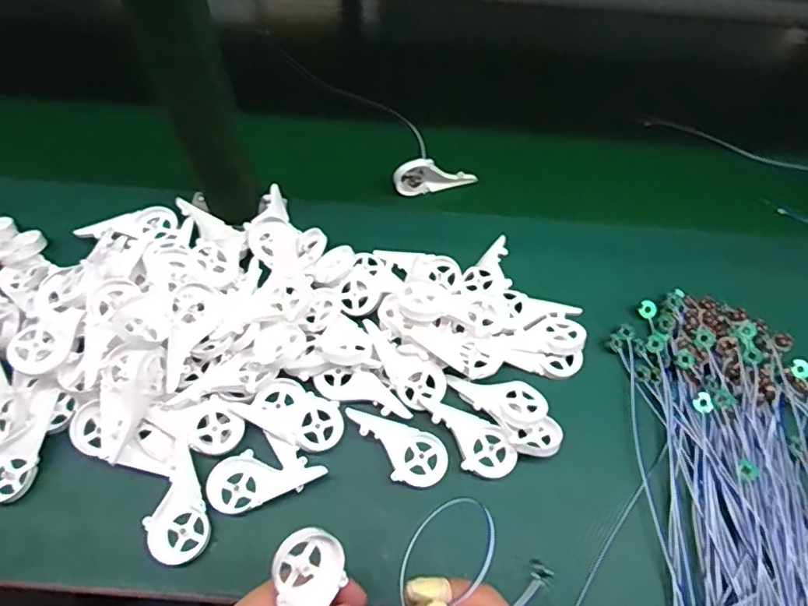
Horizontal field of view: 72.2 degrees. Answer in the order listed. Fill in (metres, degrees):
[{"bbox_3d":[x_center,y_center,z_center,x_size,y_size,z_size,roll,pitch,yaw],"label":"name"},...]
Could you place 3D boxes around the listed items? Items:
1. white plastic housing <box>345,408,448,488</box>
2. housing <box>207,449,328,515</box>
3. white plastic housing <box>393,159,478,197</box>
[{"bbox_3d":[-0.008,0.125,0.473,0.091,0.016,0.048,15,62,7],"label":"white plastic housing"},{"bbox_3d":[-0.114,0.141,0.457,0.091,0.017,0.044,-15,63,-9],"label":"housing"},{"bbox_3d":[0.035,-0.142,0.626,0.095,0.047,0.016,-1,62,-17],"label":"white plastic housing"}]

